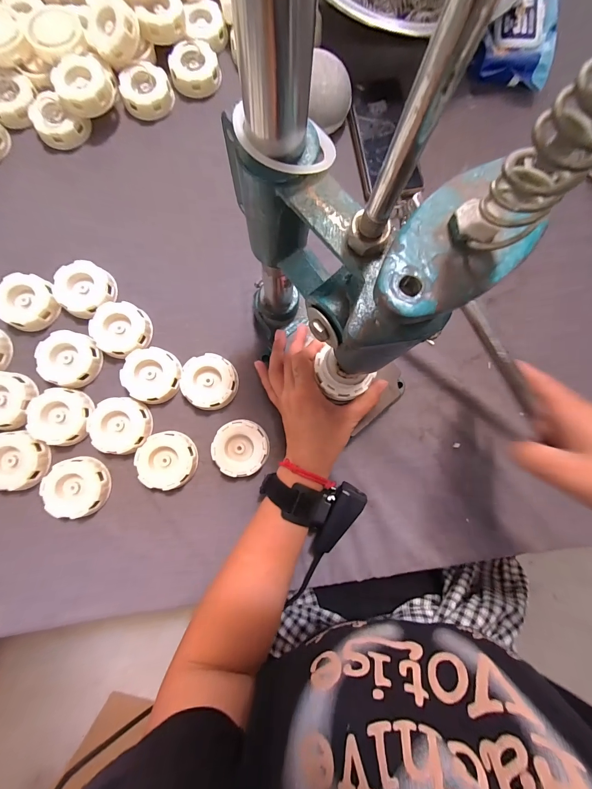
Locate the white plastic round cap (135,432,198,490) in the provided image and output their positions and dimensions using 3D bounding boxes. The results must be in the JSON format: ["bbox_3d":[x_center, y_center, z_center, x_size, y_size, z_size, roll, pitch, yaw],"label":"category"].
[{"bbox_3d":[-0.142,0.072,0.345,0.060,0.018,0.059,0,84,-3],"label":"white plastic round cap"}]

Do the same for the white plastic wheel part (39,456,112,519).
[{"bbox_3d":[-0.236,0.100,0.337,0.059,0.018,0.061,0,84,-3],"label":"white plastic wheel part"}]

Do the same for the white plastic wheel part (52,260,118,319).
[{"bbox_3d":[-0.245,-0.122,0.364,0.060,0.018,0.058,0,84,-3],"label":"white plastic wheel part"}]

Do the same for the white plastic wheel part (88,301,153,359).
[{"bbox_3d":[-0.201,-0.074,0.361,0.059,0.021,0.061,-5,84,-3],"label":"white plastic wheel part"}]

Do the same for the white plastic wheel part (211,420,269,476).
[{"bbox_3d":[-0.061,0.060,0.351,0.060,0.021,0.060,0,84,-3],"label":"white plastic wheel part"}]

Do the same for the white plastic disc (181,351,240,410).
[{"bbox_3d":[-0.099,-0.015,0.359,0.061,0.022,0.060,0,84,-3],"label":"white plastic disc"}]

